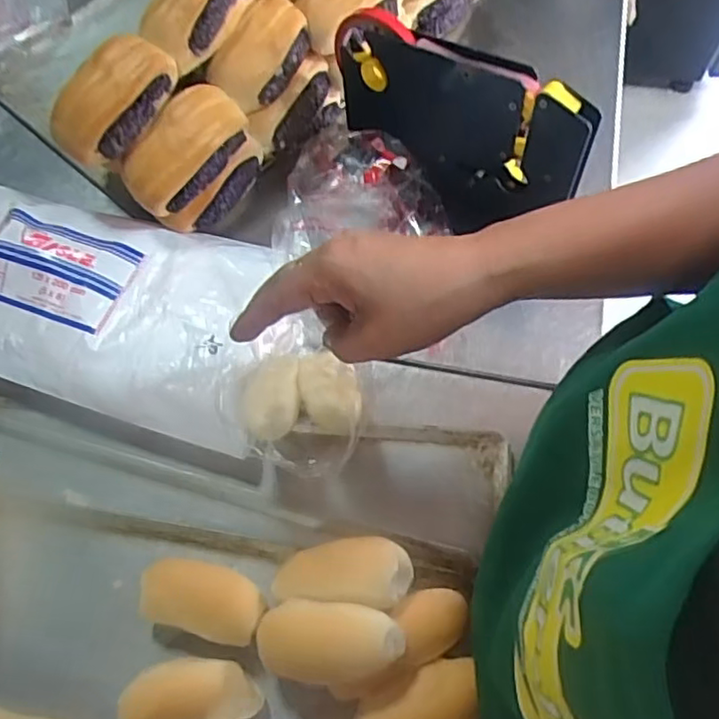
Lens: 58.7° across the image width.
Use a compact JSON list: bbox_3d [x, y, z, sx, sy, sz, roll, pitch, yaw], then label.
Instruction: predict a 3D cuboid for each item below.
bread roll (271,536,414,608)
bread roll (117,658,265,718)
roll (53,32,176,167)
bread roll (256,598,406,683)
[{"bbox_3d":[-0.010,0.135,0.402,0.083,0.045,0.039,2,63,4],"label":"bread roll"},{"bbox_3d":[-0.101,0.198,0.377,0.077,0.032,0.037,-10,63,-2],"label":"bread roll"},{"bbox_3d":[-0.190,-0.200,0.494,0.056,0.042,0.104,36,70,19],"label":"roll"},{"bbox_3d":[-0.018,0.161,0.365,0.082,0.026,0.042,3,63,5],"label":"bread roll"}]

